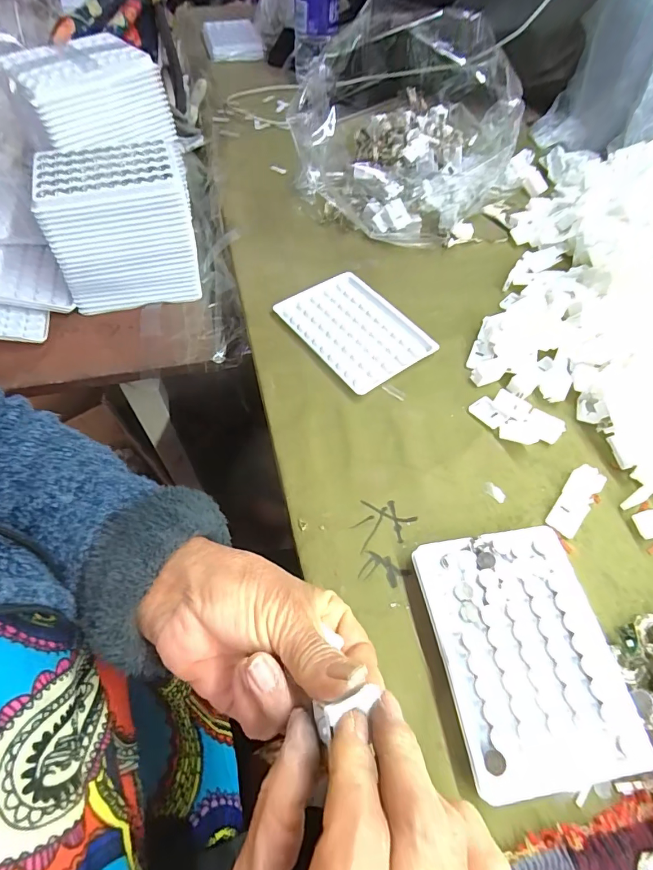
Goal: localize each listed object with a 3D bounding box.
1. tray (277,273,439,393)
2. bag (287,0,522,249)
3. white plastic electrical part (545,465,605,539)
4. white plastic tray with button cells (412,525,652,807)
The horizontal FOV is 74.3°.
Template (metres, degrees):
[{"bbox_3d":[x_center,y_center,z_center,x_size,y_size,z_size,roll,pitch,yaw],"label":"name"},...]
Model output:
[{"bbox_3d":[0.024,-0.098,0.390,0.090,0.008,0.123,-33,62,-18],"label":"tray"},{"bbox_3d":[0.067,-0.333,0.453,0.190,0.150,0.219,-10,58,-5],"label":"bag"},{"bbox_3d":[0.180,0.047,0.310,0.021,0.014,0.054,33,64,21],"label":"white plastic electrical part"},{"bbox_3d":[0.115,0.123,0.251,0.098,0.013,0.129,-9,58,-4],"label":"white plastic tray with button cells"}]

